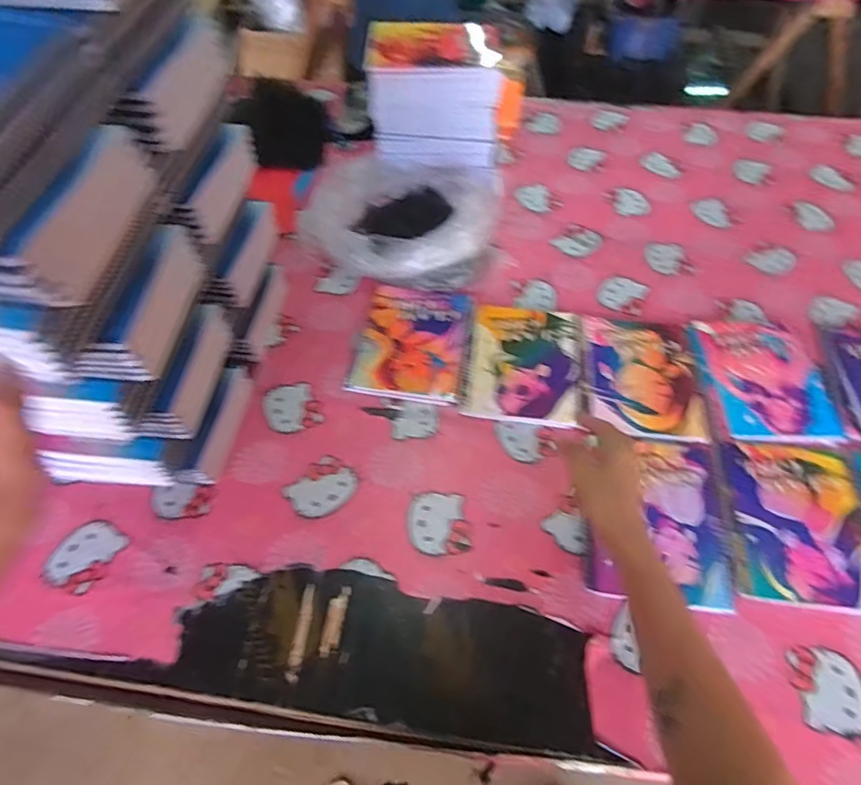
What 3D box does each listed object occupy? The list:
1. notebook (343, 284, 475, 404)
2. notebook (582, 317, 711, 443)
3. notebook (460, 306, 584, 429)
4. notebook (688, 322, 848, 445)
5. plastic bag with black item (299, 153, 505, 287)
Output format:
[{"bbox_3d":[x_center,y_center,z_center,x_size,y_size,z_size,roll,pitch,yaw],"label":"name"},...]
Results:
[{"bbox_3d":[-0.023,-0.077,0.797,0.160,0.015,0.197,8,55,6],"label":"notebook"},{"bbox_3d":[0.295,-0.025,0.756,0.152,0.007,0.199,5,54,4],"label":"notebook"},{"bbox_3d":[0.135,-0.041,0.772,0.158,0.011,0.198,9,55,7],"label":"notebook"},{"bbox_3d":[0.465,-0.020,0.754,0.158,0.010,0.204,1,54,1],"label":"notebook"},{"bbox_3d":[-0.057,-0.288,0.893,0.324,0.102,0.250,1,54,1],"label":"plastic bag with black item"}]

